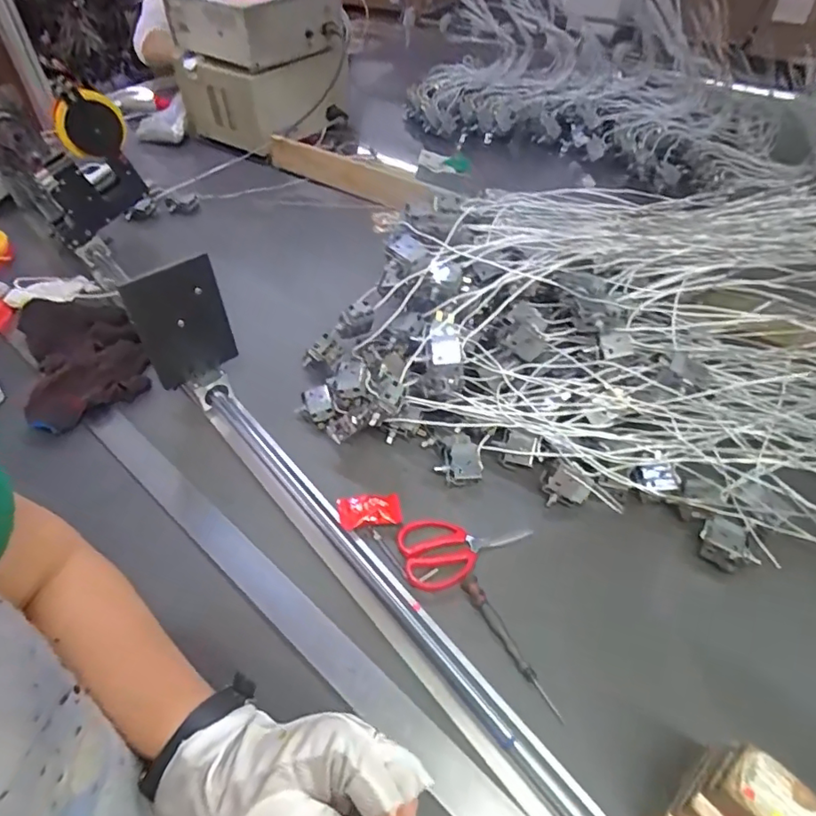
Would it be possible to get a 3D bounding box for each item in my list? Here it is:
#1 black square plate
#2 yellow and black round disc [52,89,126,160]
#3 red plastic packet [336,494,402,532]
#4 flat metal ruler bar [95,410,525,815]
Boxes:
[{"bbox_3d":[-0.260,-0.096,0.630,0.097,0.145,0.008,-23,47,-18],"label":"black square plate"},{"bbox_3d":[-0.489,-0.437,0.833,0.099,0.082,0.033,-21,50,-17],"label":"yellow and black round disc"},{"bbox_3d":[-0.043,0.112,0.589,0.066,0.019,0.041,-7,48,-6],"label":"red plastic packet"},{"bbox_3d":[-0.145,0.174,0.538,0.622,0.009,0.036,33,56,28],"label":"flat metal ruler bar"}]

